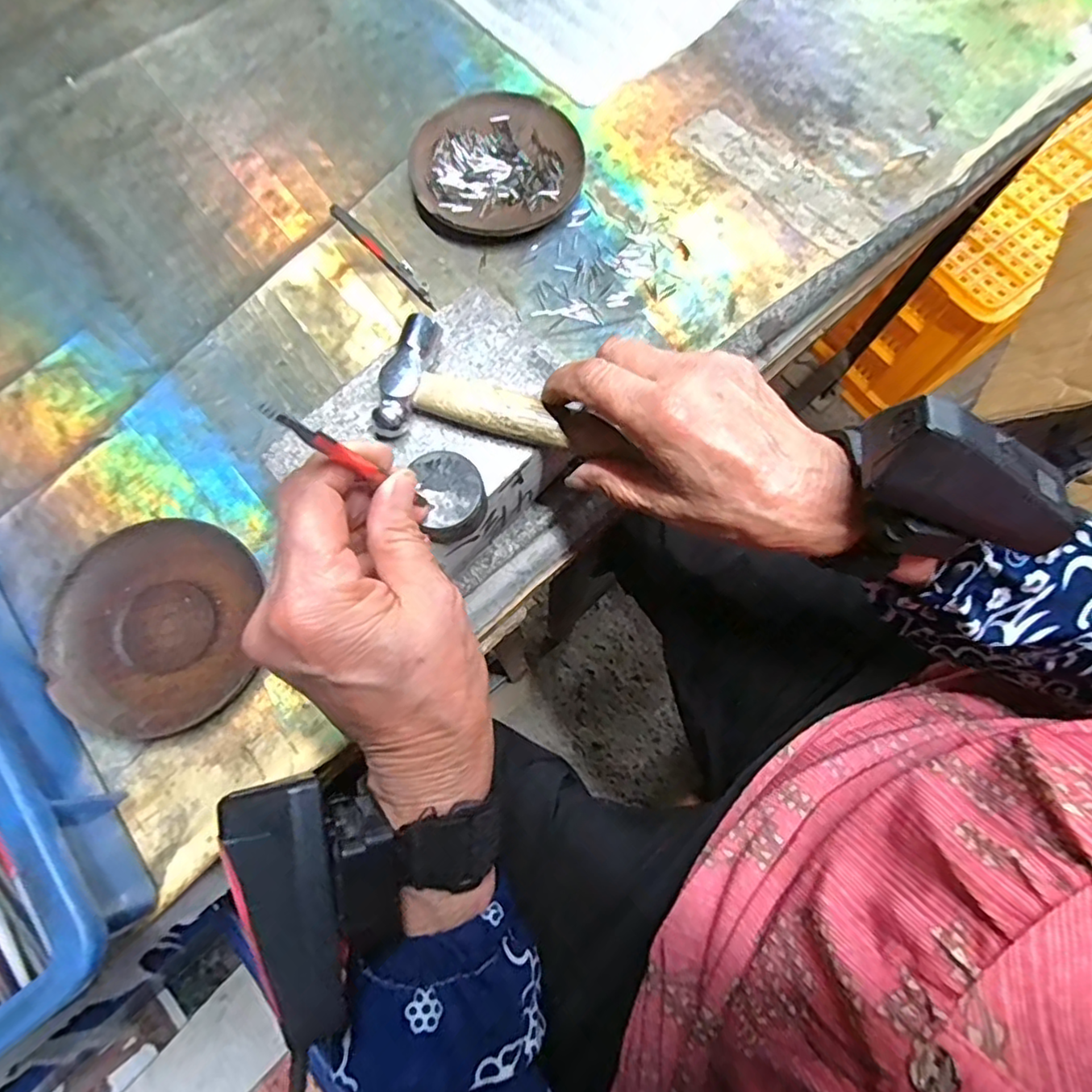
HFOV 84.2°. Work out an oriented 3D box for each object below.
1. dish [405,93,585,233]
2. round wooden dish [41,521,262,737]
[{"bbox_3d":[-0.033,-0.259,0.414,0.108,0.015,0.111,0,74,-1],"label":"dish"},{"bbox_3d":[-0.210,0.042,0.324,0.103,0.013,0.110,0,74,-1],"label":"round wooden dish"}]

